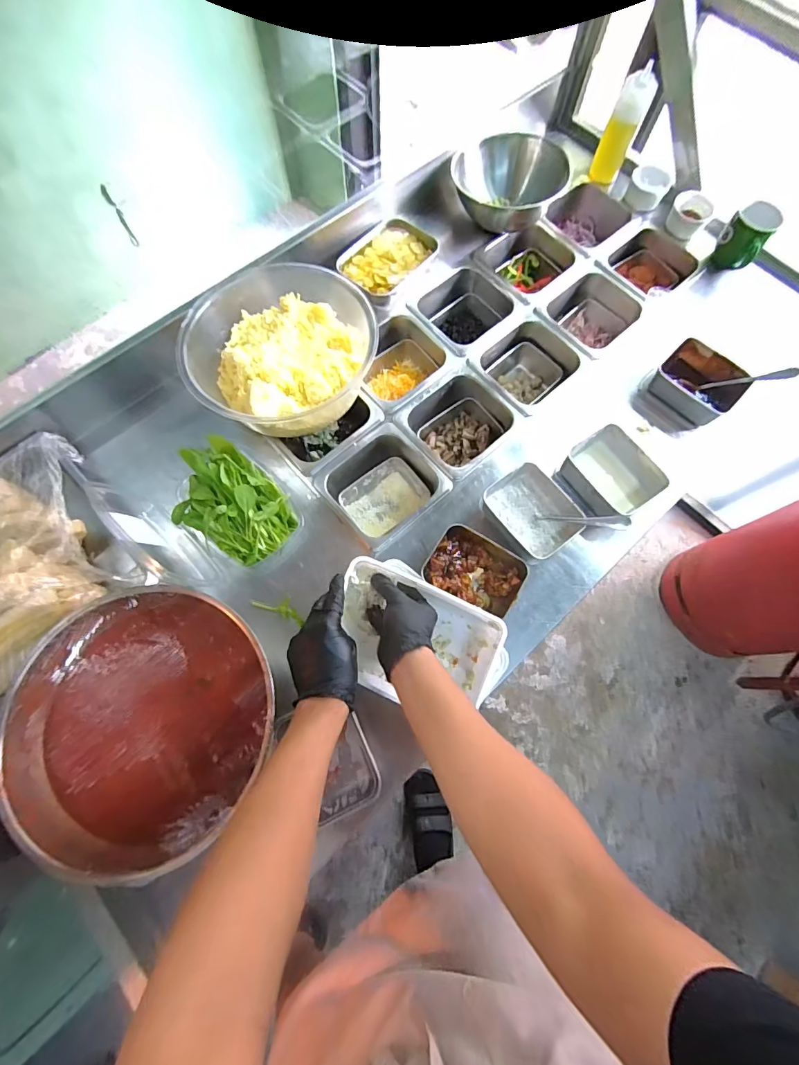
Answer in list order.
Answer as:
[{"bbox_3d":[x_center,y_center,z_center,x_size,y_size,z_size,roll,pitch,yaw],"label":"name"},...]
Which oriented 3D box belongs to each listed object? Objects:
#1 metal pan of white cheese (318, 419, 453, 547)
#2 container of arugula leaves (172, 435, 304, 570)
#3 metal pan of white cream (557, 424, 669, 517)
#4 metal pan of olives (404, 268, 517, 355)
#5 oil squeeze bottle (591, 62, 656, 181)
[{"bbox_3d":[-0.031,-0.068,0.754,0.175,0.093,0.165,-38,77,-11],"label":"metal pan of white cheese"},{"bbox_3d":[-0.244,-0.042,0.666,0.194,0.063,0.142,31,75,8],"label":"container of arugula leaves"},{"bbox_3d":[0.325,-0.090,0.693,0.113,0.061,0.133,-30,76,-9],"label":"metal pan of white cream"},{"bbox_3d":[0.118,-0.411,0.857,0.171,0.092,0.152,-42,78,-12],"label":"metal pan of olives"},{"bbox_3d":[0.439,-0.785,0.859,0.054,0.170,0.065,-34,78,-15],"label":"oil squeeze bottle"}]

